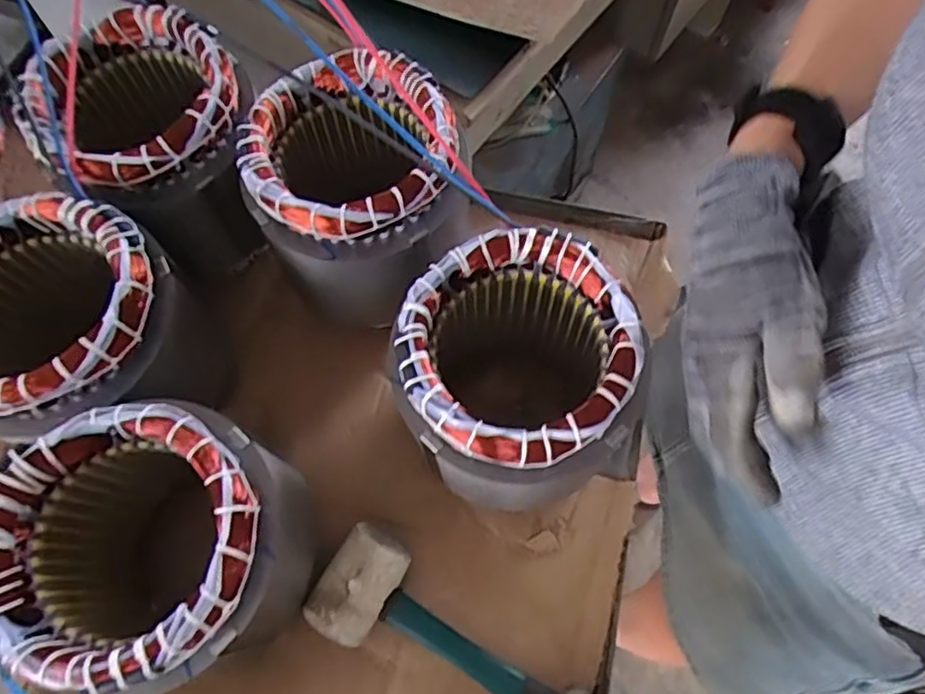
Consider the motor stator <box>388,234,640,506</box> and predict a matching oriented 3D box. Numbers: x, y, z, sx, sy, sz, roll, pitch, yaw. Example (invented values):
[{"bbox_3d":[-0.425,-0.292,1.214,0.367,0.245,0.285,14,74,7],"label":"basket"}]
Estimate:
[{"bbox_3d":[0.033,0.027,0.417,0.139,0.133,0.146,0,68,-1],"label":"motor stator"}]

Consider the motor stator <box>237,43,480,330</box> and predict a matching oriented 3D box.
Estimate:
[{"bbox_3d":[-0.074,-0.112,0.468,0.141,0.130,0.153,0,68,-1],"label":"motor stator"}]

